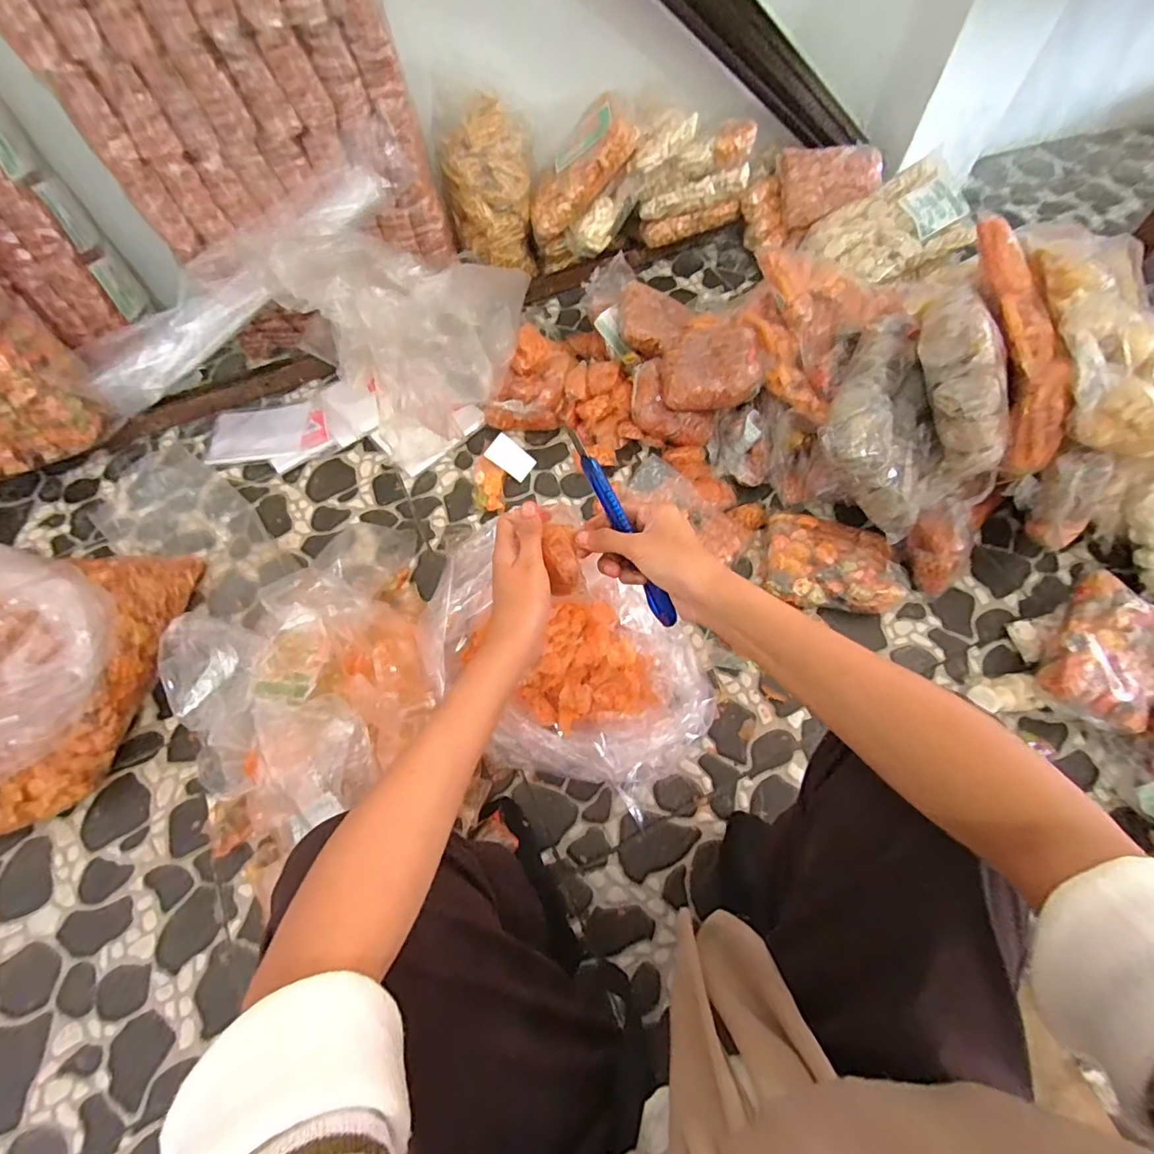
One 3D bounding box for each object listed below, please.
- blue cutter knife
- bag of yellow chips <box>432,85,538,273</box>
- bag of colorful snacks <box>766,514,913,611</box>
[{"bbox_3d":[0.035,-0.035,0.394,0.009,0.019,0.165,-30,103,-11],"label":"blue cutter knife"},{"bbox_3d":[-0.168,-0.743,1.014,0.168,0.269,0.091,-8,64,-1],"label":"bag of yellow chips"},{"bbox_3d":[0.402,-0.020,0.817,0.206,0.050,0.140,10,65,7],"label":"bag of colorful snacks"}]

